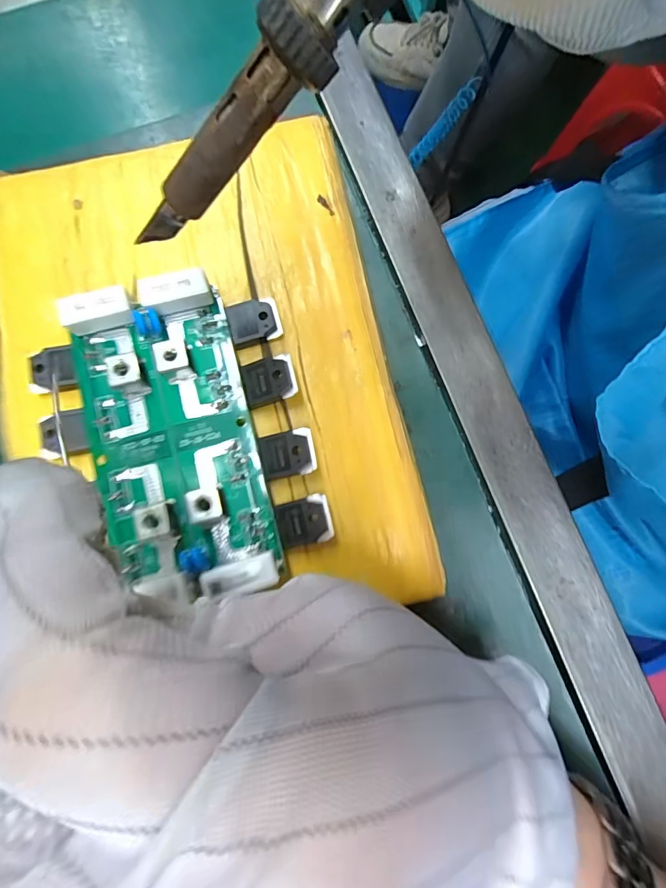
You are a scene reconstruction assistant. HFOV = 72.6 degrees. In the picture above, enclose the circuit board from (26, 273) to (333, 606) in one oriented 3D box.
[{"bbox_3d":[-0.052,-0.003,0.149,0.085,0.015,0.103,-13,79,-4],"label":"circuit board"}]

